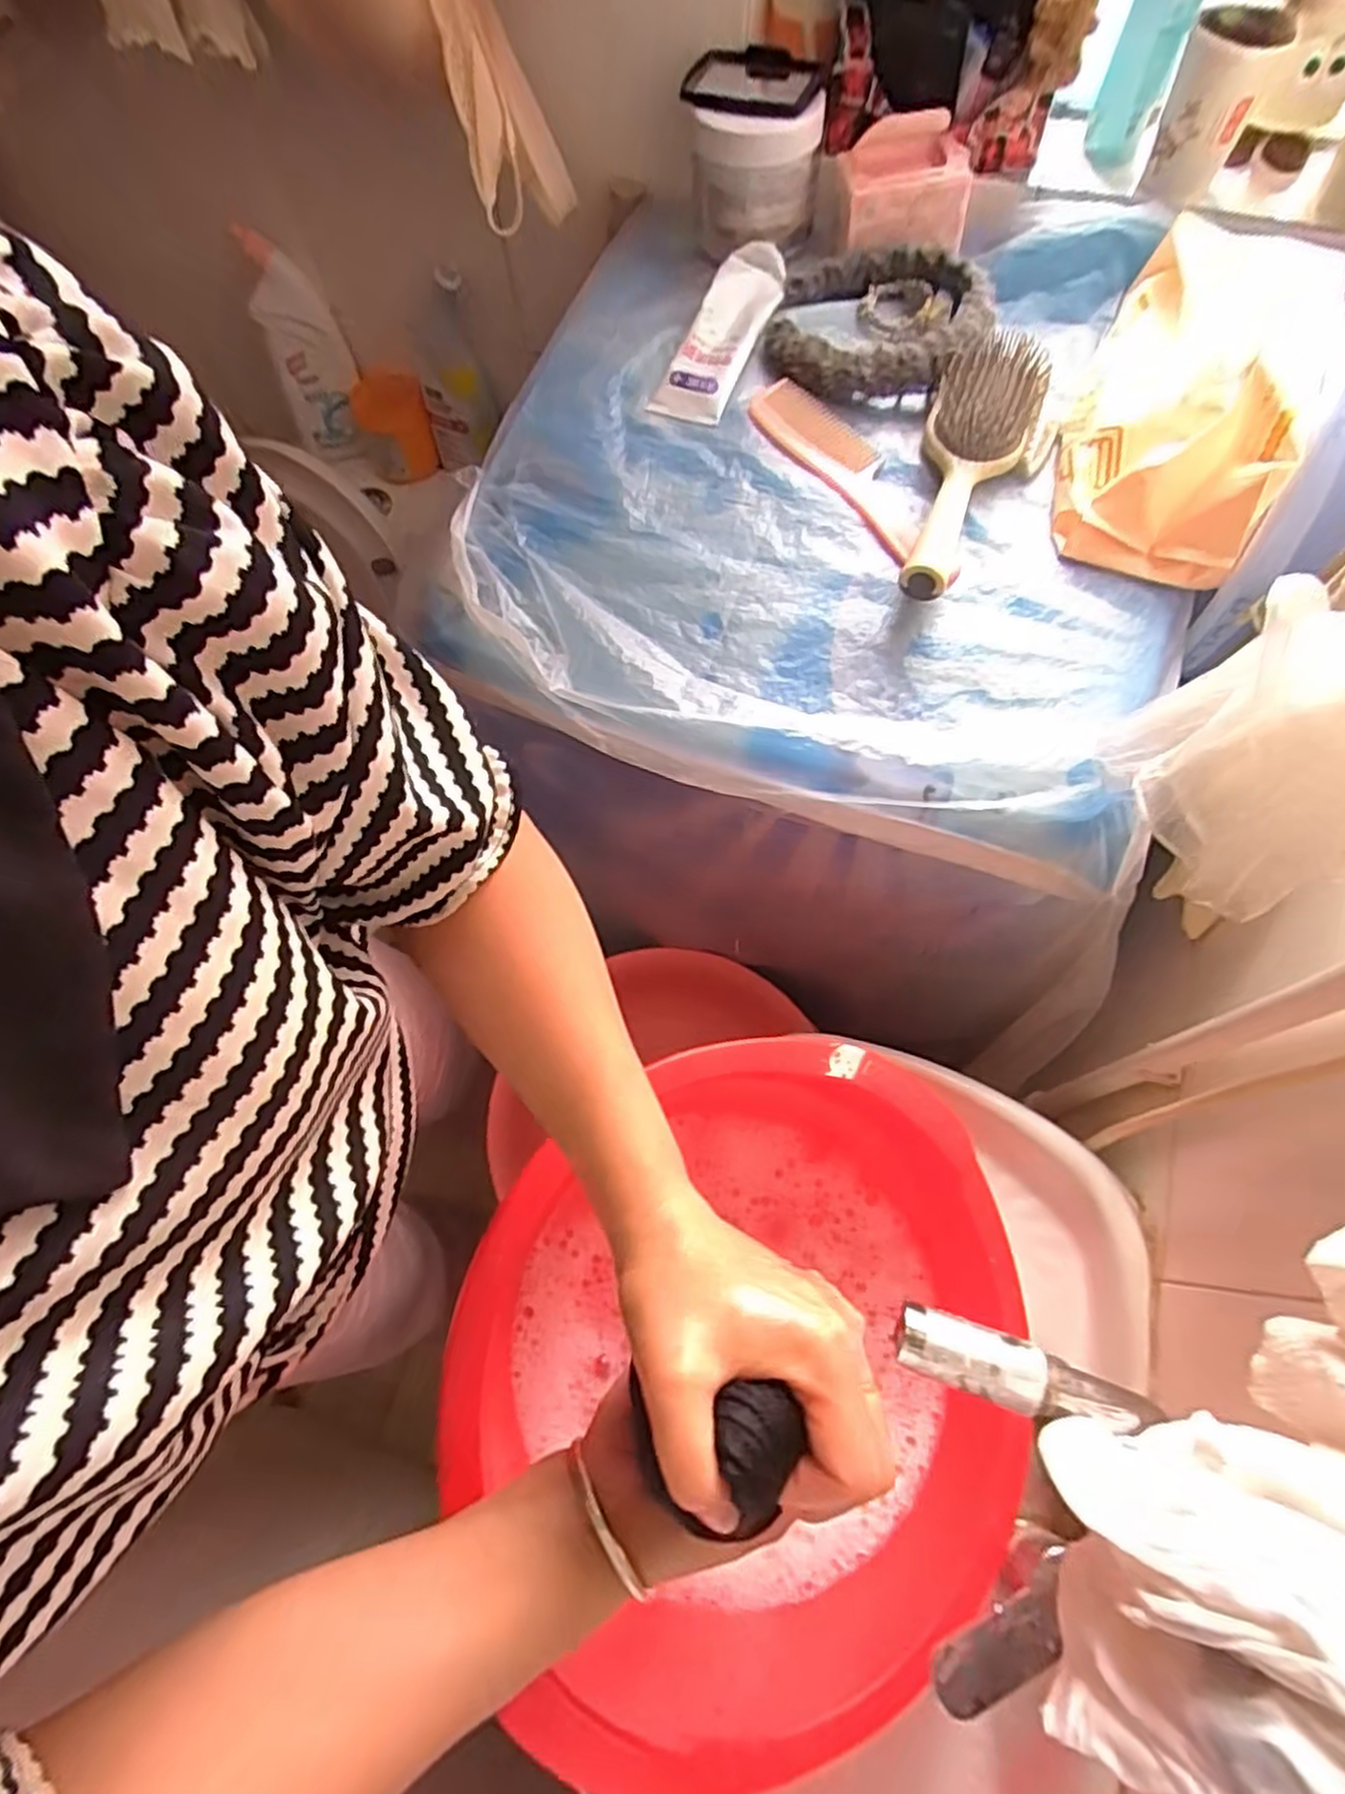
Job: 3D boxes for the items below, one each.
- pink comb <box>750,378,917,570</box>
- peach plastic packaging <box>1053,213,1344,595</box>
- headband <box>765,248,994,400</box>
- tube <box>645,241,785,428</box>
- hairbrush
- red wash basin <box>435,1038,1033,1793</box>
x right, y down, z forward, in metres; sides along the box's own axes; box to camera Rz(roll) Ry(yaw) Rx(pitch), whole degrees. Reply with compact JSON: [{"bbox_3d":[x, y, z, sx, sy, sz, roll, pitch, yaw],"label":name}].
[{"bbox_3d":[0.120,-0.314,0.547,0.051,0.012,0.175,-34,70,-12],"label":"pink comb"},{"bbox_3d":[0.355,-0.344,0.520,0.137,0.094,0.261,26,70,12],"label":"peach plastic packaging"},{"bbox_3d":[0.154,-0.436,0.575,0.155,0.040,0.136,11,68,6],"label":"headband"},{"bbox_3d":[0.039,-0.435,0.587,0.053,0.025,0.164,24,82,11],"label":"tube"},{"bbox_3d":[0.200,-0.295,0.520,0.068,0.033,0.202,20,82,10],"label":"hairbrush"},{"bbox_3d":[0.061,0.271,0.455,0.322,0.153,0.336,-1,67,1],"label":"red wash basin"}]

